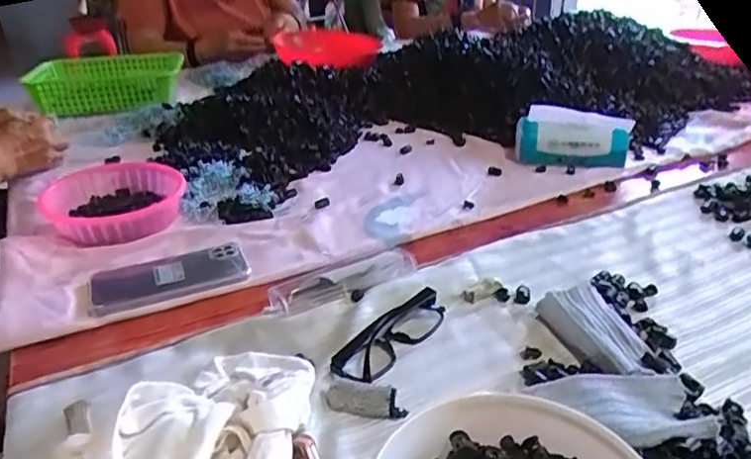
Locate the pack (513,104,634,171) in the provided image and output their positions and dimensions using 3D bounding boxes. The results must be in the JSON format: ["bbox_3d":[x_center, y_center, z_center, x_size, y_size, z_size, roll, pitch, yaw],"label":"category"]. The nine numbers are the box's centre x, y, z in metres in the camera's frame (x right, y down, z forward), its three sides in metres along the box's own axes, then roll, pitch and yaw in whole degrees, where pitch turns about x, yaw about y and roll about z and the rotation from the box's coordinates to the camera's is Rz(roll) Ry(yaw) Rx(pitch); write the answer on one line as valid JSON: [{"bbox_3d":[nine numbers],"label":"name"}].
[{"bbox_3d":[0.294,-0.134,0.887,0.158,0.077,0.070,8,29,20],"label":"pack"}]

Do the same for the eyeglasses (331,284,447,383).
[{"bbox_3d":[0.017,0.090,0.526,0.033,0.022,0.129,18,34,35],"label":"eyeglasses"}]

